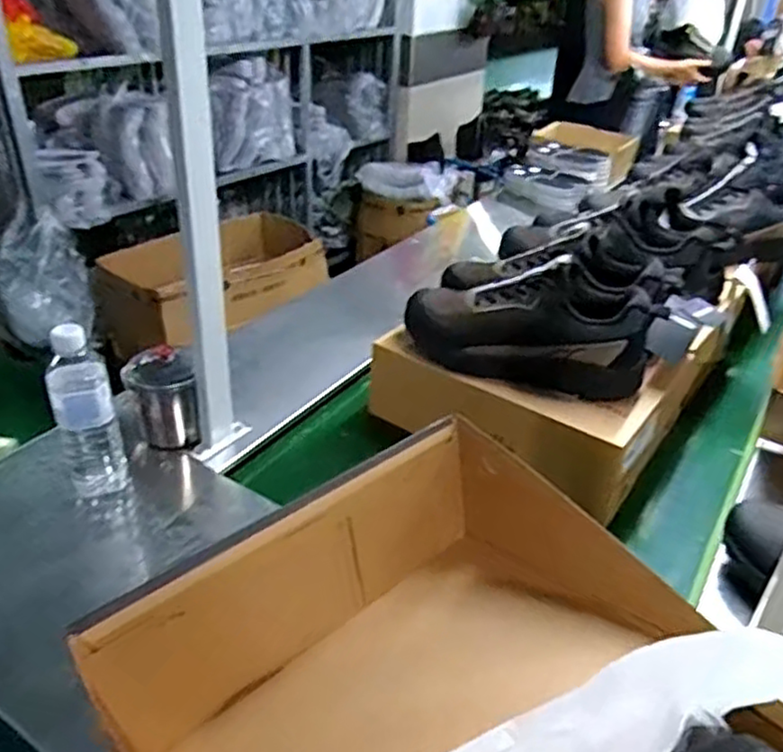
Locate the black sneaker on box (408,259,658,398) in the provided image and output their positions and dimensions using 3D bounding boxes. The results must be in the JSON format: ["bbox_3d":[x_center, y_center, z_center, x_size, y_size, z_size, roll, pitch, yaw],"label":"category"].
[{"bbox_3d":[0.172,-0.068,0.894,0.314,0.136,0.099,9,33,10],"label":"black sneaker on box"}]

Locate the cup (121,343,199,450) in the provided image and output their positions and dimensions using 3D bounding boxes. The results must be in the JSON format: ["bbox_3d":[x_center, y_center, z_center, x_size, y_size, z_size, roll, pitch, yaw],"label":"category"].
[{"bbox_3d":[-0.306,0.028,0.928,0.079,0.121,0.093,-11,35,-21],"label":"cup"}]

